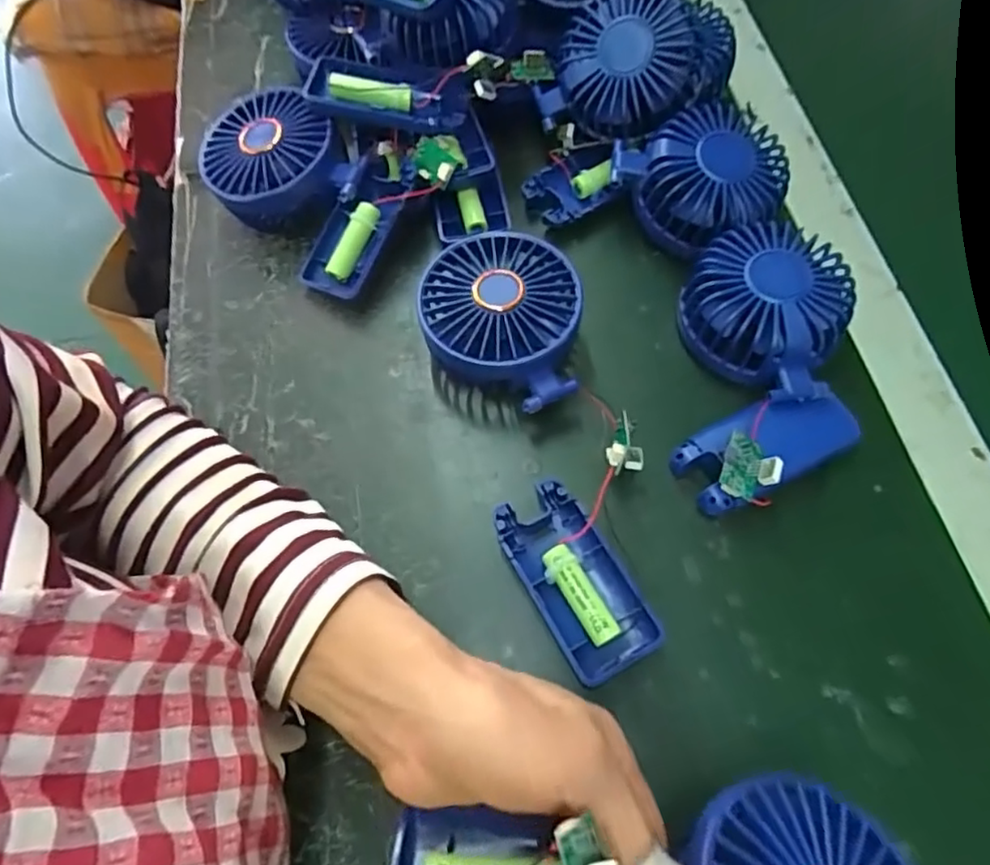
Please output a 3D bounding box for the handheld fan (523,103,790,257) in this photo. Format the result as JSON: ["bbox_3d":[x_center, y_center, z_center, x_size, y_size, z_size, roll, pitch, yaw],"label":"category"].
[{"bbox_3d":[0.097,-0.157,0.389,0.151,0.046,0.077,6,65,24],"label":"handheld fan"}]

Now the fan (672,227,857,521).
[{"bbox_3d":[0.145,-0.035,0.336,0.091,0.046,0.156,6,66,5],"label":"fan"}]

